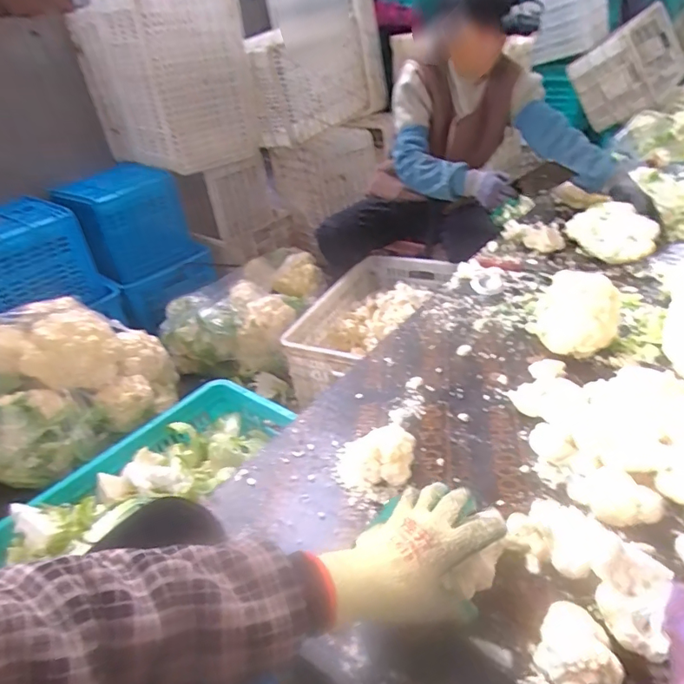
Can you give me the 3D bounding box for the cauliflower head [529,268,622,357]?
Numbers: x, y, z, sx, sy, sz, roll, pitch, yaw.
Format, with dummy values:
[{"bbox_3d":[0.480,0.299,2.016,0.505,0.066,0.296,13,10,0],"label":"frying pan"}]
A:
[{"bbox_3d":[0.383,-0.051,0.812,0.129,0.140,0.133,8,36,23],"label":"cauliflower head"}]

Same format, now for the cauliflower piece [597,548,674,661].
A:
[{"bbox_3d":[0.266,0.232,0.448,0.057,0.043,0.079,13,38,29],"label":"cauliflower piece"}]

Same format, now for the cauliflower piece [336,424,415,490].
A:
[{"bbox_3d":[0.041,0.149,0.644,0.104,0.068,0.081,2,34,15],"label":"cauliflower piece"}]

